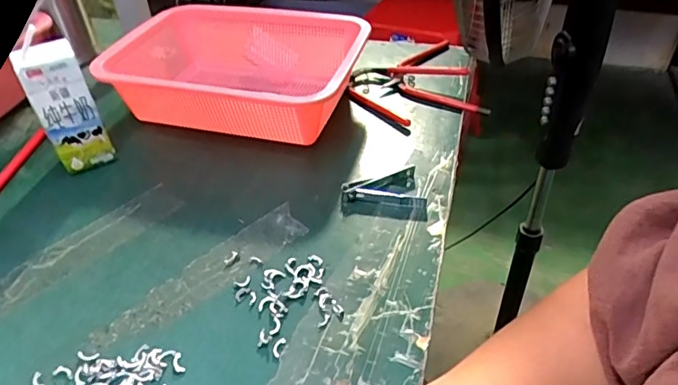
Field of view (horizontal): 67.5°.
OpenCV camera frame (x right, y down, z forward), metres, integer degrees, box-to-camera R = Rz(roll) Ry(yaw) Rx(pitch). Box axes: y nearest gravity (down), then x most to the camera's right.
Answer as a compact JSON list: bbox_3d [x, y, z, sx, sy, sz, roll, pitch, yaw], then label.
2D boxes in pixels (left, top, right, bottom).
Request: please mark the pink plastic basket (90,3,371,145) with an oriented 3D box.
[{"bbox_3d":[-0.125,-0.130,0.568,0.273,0.082,0.191,4,41,8],"label":"pink plastic basket"}]

